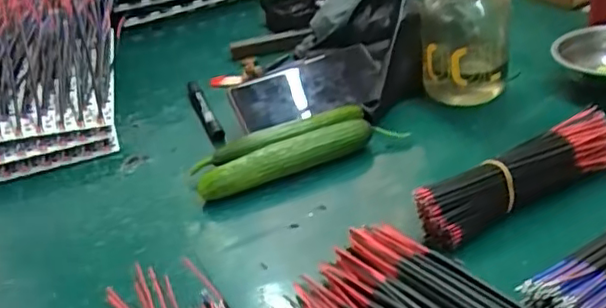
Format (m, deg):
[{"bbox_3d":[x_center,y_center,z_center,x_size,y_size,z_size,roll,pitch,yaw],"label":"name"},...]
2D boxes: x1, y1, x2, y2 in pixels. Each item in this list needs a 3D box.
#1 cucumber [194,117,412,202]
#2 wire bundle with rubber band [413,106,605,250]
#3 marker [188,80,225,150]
[{"bbox_3d":[-0.002,0.002,0.566,0.195,0.035,0.028,-17,33,-14],"label":"cucumber"},{"bbox_3d":[0.176,0.020,0.485,0.197,0.047,0.035,-21,34,-22],"label":"wire bundle with rubber band"},{"bbox_3d":[-0.111,-0.051,0.679,0.015,0.020,0.130,-18,33,-14],"label":"marker"}]

